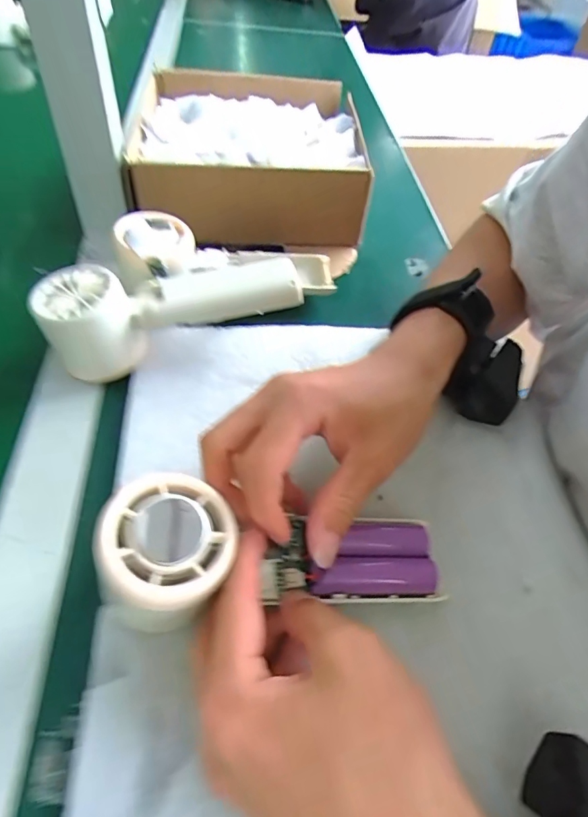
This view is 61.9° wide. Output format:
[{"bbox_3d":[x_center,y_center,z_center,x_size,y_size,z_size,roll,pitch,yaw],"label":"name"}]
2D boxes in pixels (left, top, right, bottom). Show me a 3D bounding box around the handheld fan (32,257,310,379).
[{"bbox_3d":[-0.081,-0.066,0.328,0.160,0.057,0.053,-10,52,-16],"label":"handheld fan"}]

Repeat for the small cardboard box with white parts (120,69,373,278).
[{"bbox_3d":[-0.040,-0.252,0.478,0.204,0.062,0.240,2,51,-6],"label":"small cardboard box with white parts"}]

